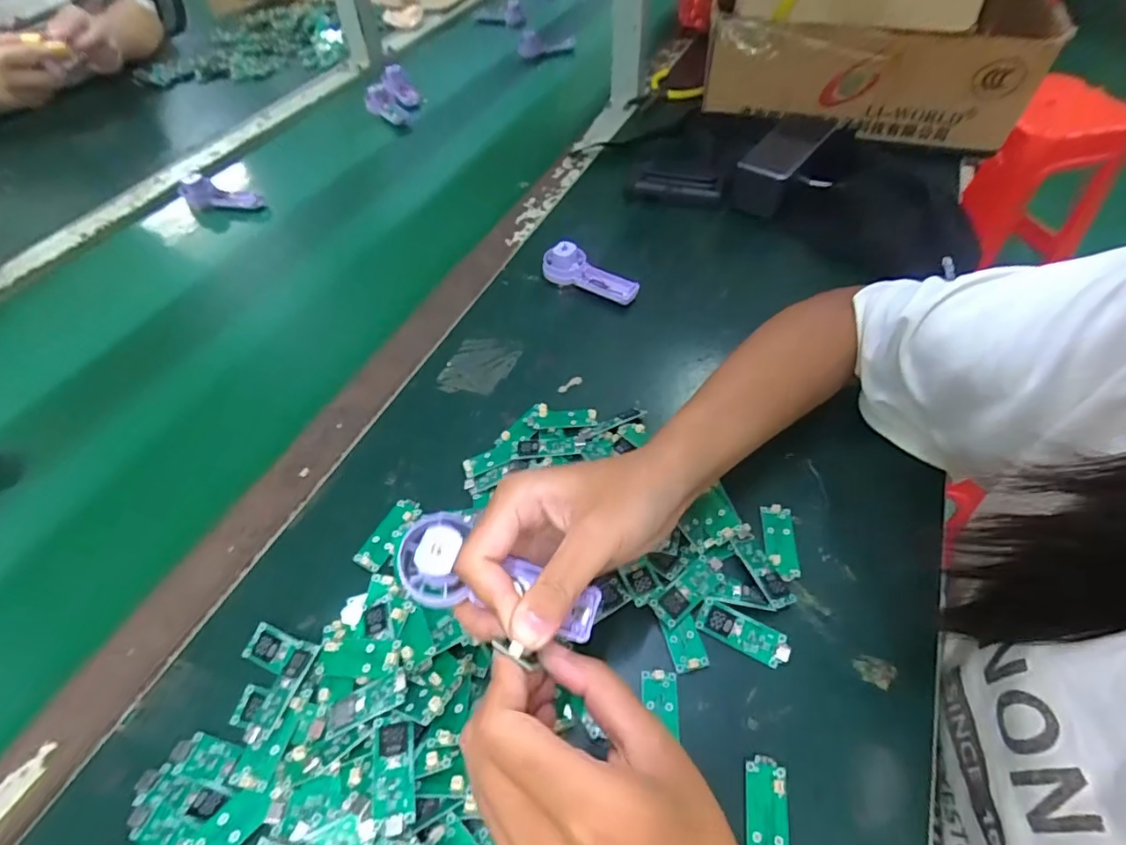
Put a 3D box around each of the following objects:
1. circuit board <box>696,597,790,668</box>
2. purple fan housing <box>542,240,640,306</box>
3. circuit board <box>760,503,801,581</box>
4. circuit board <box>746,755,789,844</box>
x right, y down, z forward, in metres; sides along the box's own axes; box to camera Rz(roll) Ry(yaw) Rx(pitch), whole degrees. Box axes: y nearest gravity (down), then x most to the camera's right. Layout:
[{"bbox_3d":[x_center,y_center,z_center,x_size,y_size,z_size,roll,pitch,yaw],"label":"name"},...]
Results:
[{"bbox_3d":[0.104,0.121,0.316,0.051,0.006,0.018,22,56,18],"label":"circuit board"},{"bbox_3d":[0.025,-0.139,0.502,0.091,0.039,0.028,21,55,17],"label":"purple fan housing"},{"bbox_3d":[0.140,0.076,0.350,0.018,0.004,0.050,3,52,4],"label":"circuit board"},{"bbox_3d":[0.099,0.191,0.263,0.019,0.004,0.051,8,52,8],"label":"circuit board"}]

